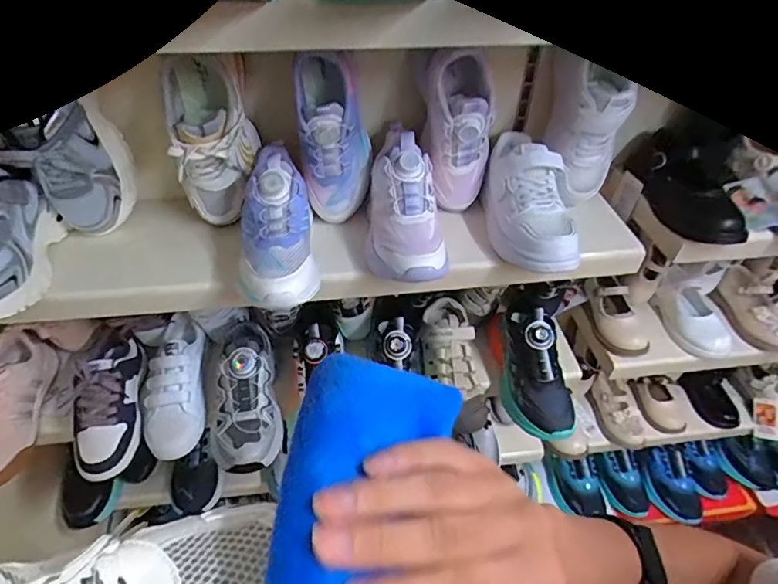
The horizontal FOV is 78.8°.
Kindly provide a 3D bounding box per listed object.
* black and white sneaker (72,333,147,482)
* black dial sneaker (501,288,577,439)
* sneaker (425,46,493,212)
[{"bbox_3d":[-0.429,0.152,0.723,0.080,0.105,0.225,-12,45,-13],"label":"black and white sneaker"},{"bbox_3d":[0.235,0.101,0.772,0.092,0.120,0.254,4,58,4],"label":"black dial sneaker"},{"bbox_3d":[0.087,-0.194,0.597,0.080,0.203,0.080,8,44,7],"label":"sneaker"}]

